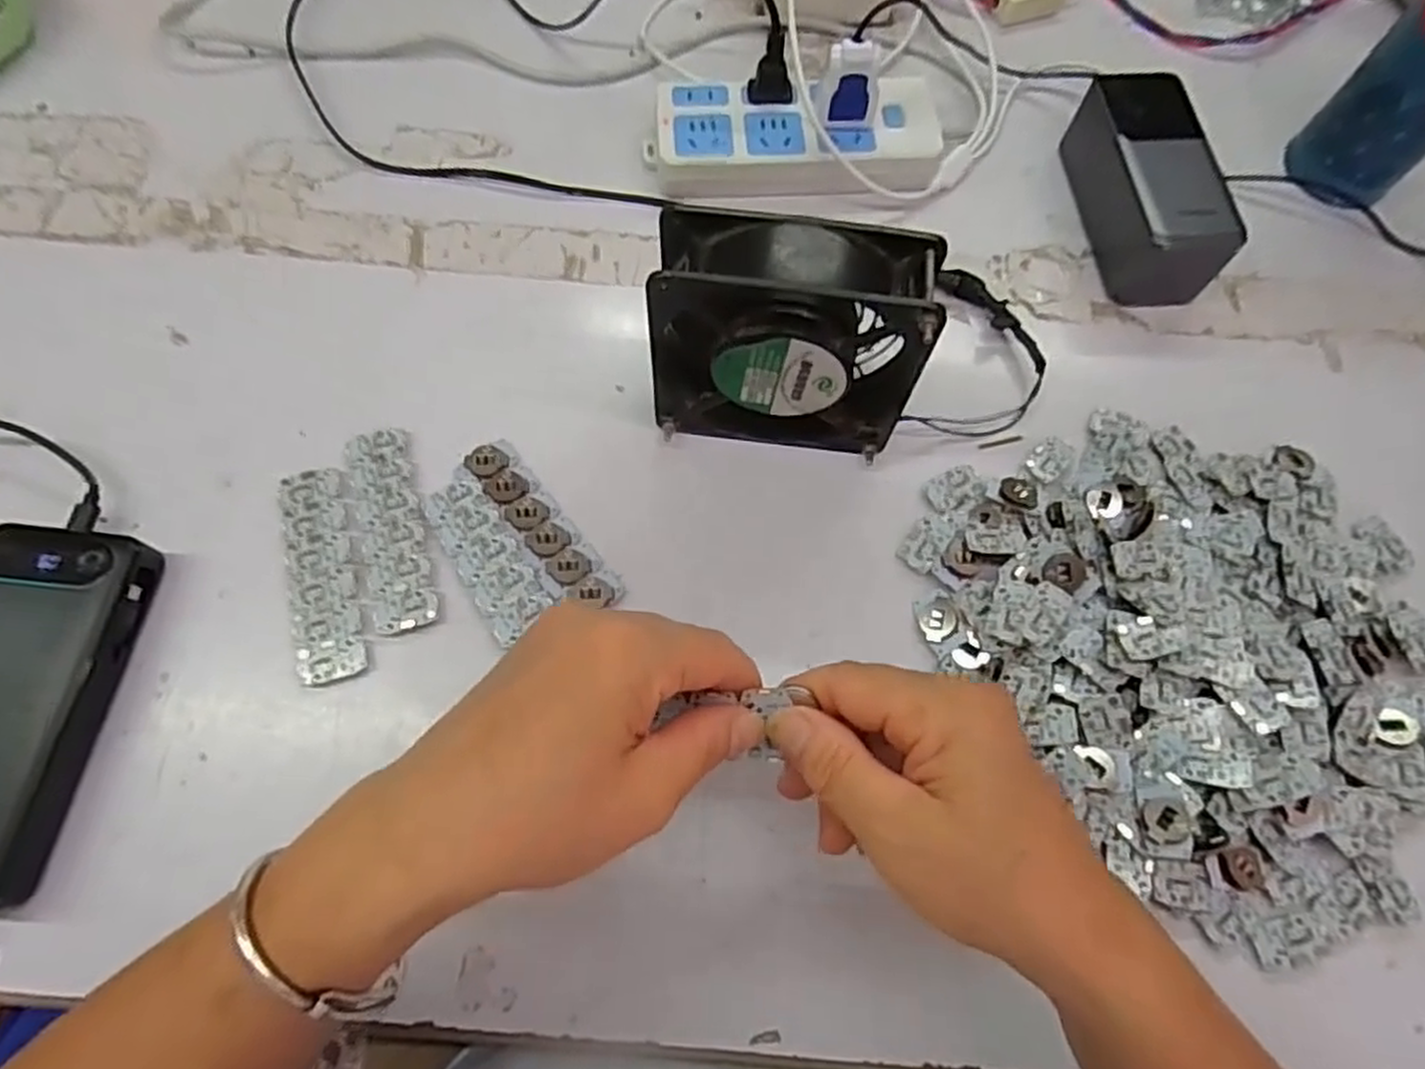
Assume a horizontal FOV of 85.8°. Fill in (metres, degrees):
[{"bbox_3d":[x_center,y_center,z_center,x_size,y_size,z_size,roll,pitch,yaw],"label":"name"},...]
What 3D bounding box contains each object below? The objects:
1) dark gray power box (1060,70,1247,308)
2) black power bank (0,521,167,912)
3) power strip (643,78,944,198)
[{"bbox_3d":[0.250,-0.197,0.442,0.053,0.050,0.134,-3,69,-2],"label":"dark gray power box"},{"bbox_3d":[-0.305,0.074,0.334,0.070,0.027,0.155,6,69,1],"label":"black power bank"},{"bbox_3d":[0.049,-0.239,0.465,0.169,0.031,0.072,-3,69,-2],"label":"power strip"}]

